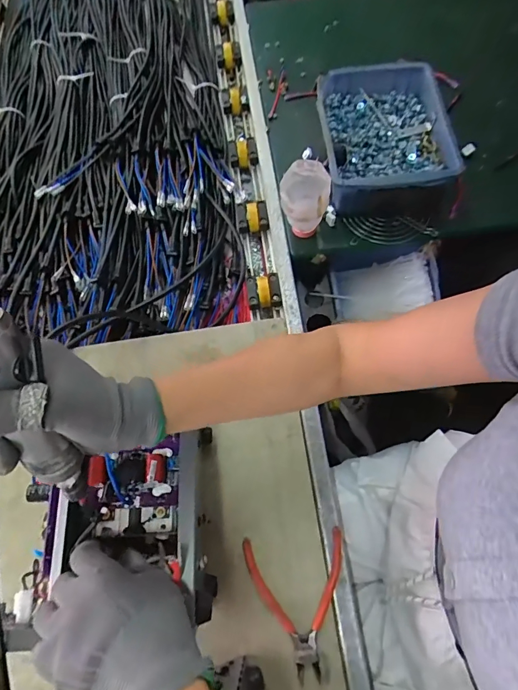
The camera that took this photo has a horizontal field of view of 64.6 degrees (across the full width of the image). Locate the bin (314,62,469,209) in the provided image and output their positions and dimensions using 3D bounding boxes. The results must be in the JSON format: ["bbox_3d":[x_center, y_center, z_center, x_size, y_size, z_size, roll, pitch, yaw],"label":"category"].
[{"bbox_3d":[0.199,-0.329,0.636,0.195,0.101,0.250,-7,67,1],"label":"bin"}]

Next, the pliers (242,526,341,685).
[{"bbox_3d":[0.047,0.286,0.453,0.112,0.014,0.140,-9,67,0],"label":"pliers"}]

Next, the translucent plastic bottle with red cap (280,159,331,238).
[{"bbox_3d":[0.063,-0.198,0.584,0.065,0.103,0.063,1,67,4],"label":"translucent plastic bottle with red cap"}]

